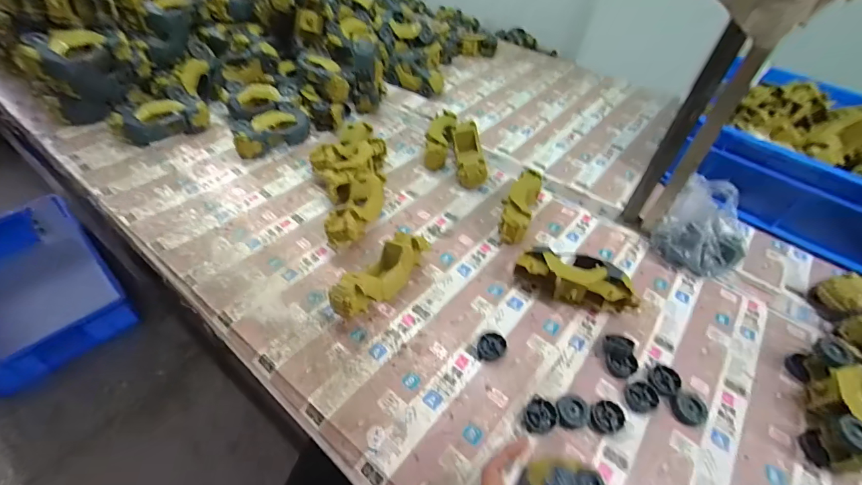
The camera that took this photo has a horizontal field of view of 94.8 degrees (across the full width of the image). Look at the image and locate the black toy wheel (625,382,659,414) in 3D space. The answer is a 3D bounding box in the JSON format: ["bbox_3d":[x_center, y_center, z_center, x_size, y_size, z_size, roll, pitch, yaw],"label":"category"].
[{"bbox_3d":[0.259,0.191,0.489,0.043,0.009,0.034,-24,54,-24],"label":"black toy wheel"}]

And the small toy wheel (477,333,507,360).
[{"bbox_3d":[0.081,0.139,0.527,0.036,0.009,0.036,2,48,-3],"label":"small toy wheel"}]

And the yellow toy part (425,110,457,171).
[{"bbox_3d":[0.018,-0.220,0.834,0.059,0.051,0.160,13,48,6],"label":"yellow toy part"}]

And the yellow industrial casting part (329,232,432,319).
[{"bbox_3d":[-0.068,0.046,0.572,0.057,0.060,0.170,32,53,22],"label":"yellow industrial casting part"}]

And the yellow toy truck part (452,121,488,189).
[{"bbox_3d":[0.076,-0.175,0.797,0.060,0.059,0.154,-3,48,-7],"label":"yellow toy truck part"}]

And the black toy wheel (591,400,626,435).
[{"bbox_3d":[0.210,0.208,0.474,0.041,0.008,0.035,-21,53,-22],"label":"black toy wheel"}]

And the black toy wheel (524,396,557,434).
[{"bbox_3d":[0.130,0.206,0.470,0.035,0.012,0.041,37,55,26],"label":"black toy wheel"}]

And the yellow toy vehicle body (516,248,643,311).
[{"bbox_3d":[0.208,0.052,0.581,0.168,0.062,0.075,11,48,5],"label":"yellow toy vehicle body"}]

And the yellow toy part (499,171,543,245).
[{"bbox_3d":[0.153,-0.061,0.698,0.055,0.053,0.167,18,49,12],"label":"yellow toy part"}]

